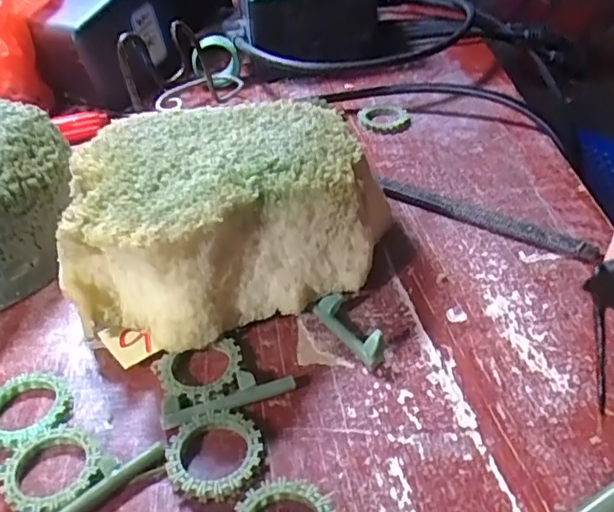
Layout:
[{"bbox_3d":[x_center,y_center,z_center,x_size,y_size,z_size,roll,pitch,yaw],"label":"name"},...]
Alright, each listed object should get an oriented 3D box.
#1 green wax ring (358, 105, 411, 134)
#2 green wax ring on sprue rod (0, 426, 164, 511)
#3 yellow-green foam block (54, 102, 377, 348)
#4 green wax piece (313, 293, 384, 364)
[{"bbox_3d":[0.041,-0.073,0.313,0.027,0.006,0.028,-1,40,3],"label":"green wax ring"},{"bbox_3d":[-0.065,0.058,0.163,0.038,0.005,0.031,-31,46,-30],"label":"green wax ring on sprue rod"},{"bbox_3d":[-0.031,-0.015,0.216,0.100,0.046,0.094,-7,40,-4],"label":"yellow-green foam block"},{"bbox_3d":[0.014,0.024,0.193,0.008,0.010,0.031,-26,43,-25],"label":"green wax piece"}]

